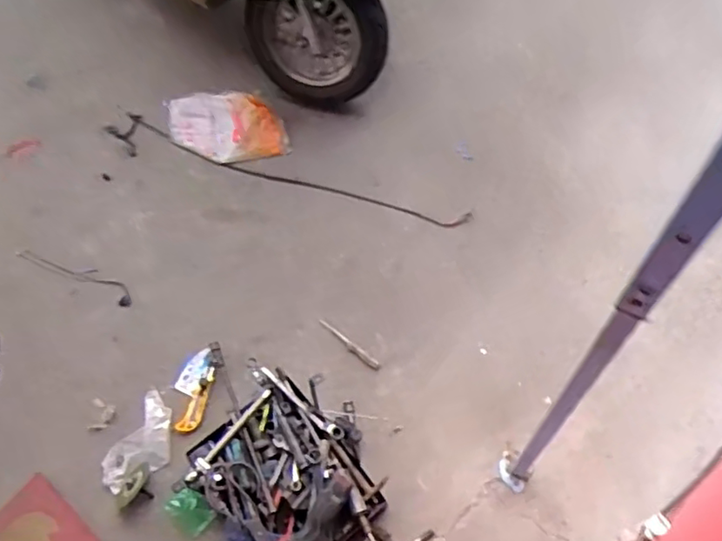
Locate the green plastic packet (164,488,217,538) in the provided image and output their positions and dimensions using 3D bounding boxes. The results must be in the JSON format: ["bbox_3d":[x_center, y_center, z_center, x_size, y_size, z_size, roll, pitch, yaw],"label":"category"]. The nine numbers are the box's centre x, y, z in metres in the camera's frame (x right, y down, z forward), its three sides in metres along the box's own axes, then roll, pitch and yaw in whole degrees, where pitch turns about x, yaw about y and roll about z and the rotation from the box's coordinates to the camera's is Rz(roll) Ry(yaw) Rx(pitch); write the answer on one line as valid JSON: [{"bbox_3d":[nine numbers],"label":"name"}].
[{"bbox_3d":[-0.330,0.463,1.202,0.091,0.028,0.061,39,71,17],"label":"green plastic packet"}]

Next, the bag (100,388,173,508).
[{"bbox_3d":[-0.438,0.359,1.253,0.103,0.021,0.201,26,68,12],"label":"bag"}]

